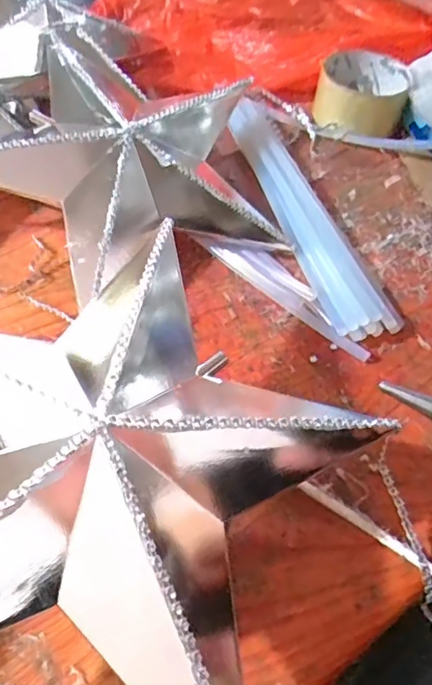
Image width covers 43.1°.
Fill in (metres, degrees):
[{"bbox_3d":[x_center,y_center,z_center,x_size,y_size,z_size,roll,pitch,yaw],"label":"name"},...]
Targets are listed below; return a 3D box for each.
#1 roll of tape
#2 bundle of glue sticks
[{"bbox_3d":[0.130,-0.225,0.493,0.076,0.043,0.089,16,55,8],"label":"roll of tape"},{"bbox_3d":[0.067,-0.104,0.419,0.048,0.021,0.247,-13,56,-12],"label":"bundle of glue sticks"}]

